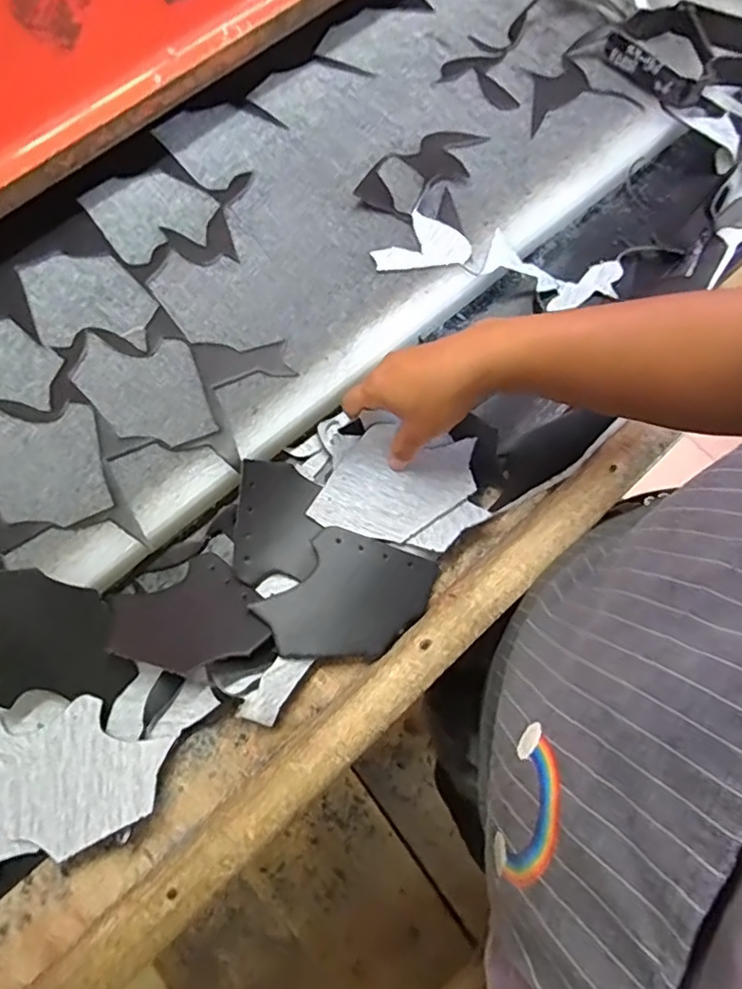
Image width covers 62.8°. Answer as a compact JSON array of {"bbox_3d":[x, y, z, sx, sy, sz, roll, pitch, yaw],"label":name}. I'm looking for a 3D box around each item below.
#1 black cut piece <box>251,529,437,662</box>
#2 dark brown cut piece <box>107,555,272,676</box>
[{"bbox_3d":[-0.018,0.080,0.477,0.098,0.006,0.120,40,76,12],"label":"black cut piece"},{"bbox_3d":[-0.146,0.095,0.481,0.112,0.007,0.097,-16,50,-10],"label":"dark brown cut piece"}]

